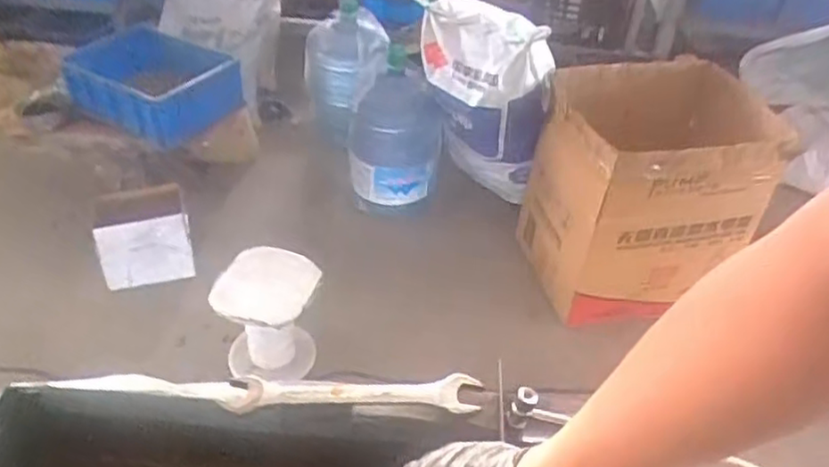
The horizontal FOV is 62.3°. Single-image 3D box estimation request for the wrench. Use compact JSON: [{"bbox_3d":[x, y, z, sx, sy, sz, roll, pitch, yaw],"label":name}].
[{"bbox_3d":[-0.052,0.137,0.593,0.214,0.013,0.038,2,40,-4],"label":"wrench"}]

